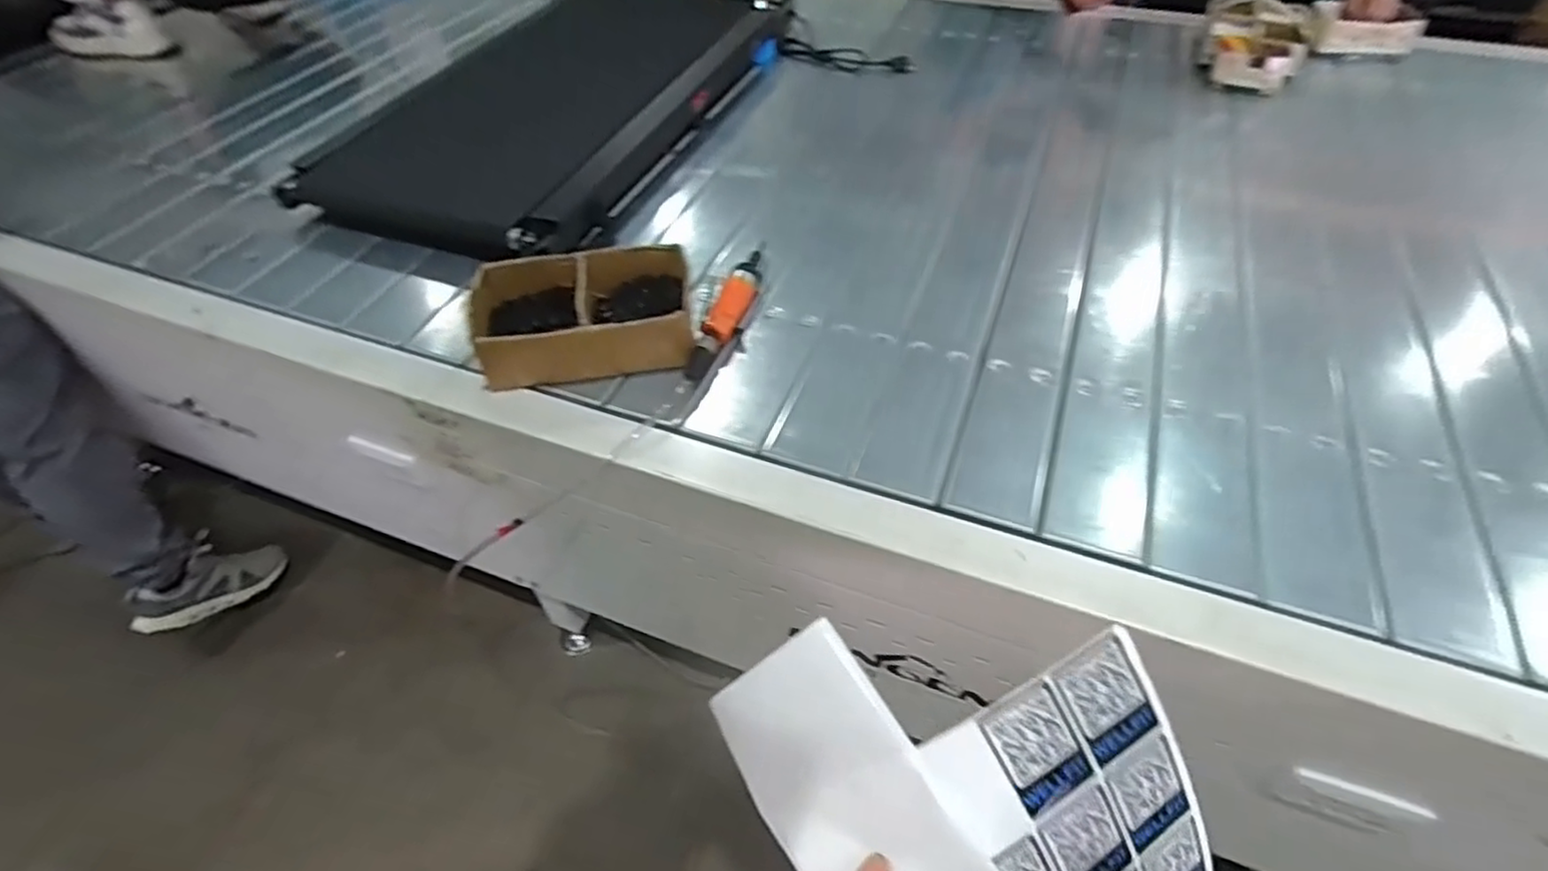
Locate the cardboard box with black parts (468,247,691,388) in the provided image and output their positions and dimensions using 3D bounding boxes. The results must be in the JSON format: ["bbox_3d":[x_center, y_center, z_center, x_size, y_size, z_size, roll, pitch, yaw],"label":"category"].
[{"bbox_3d":[-0.233,-0.152,0.869,0.261,0.075,0.171,-9,49,-6],"label":"cardboard box with black parts"}]

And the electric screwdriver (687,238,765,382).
[{"bbox_3d":[-0.054,-0.175,0.911,0.044,0.038,0.281,12,50,12],"label":"electric screwdriver"}]

